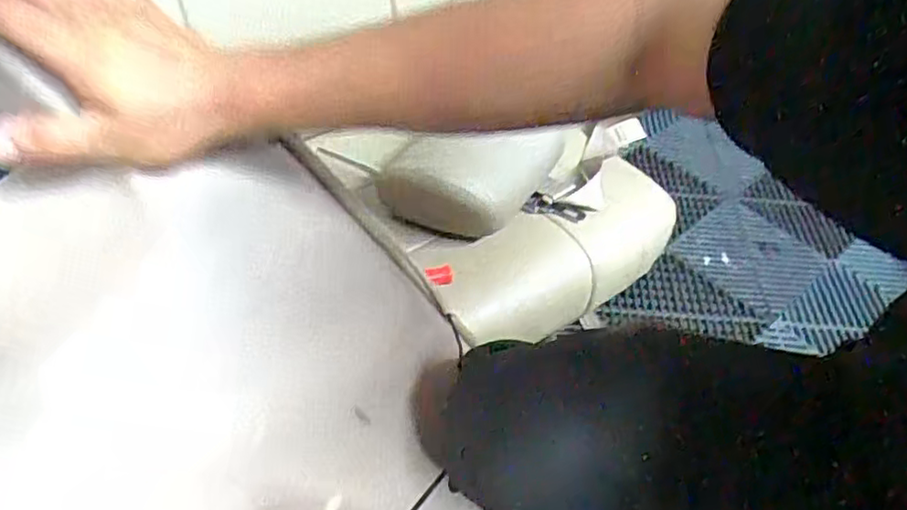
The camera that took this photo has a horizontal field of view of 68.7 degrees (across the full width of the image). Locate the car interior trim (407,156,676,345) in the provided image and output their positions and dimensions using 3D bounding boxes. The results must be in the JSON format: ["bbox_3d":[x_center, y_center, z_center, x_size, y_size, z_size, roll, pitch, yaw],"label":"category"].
[{"bbox_3d":[0.145,0.008,0.925,0.403,0.160,0.116,-18,50,-21],"label":"car interior trim"}]

